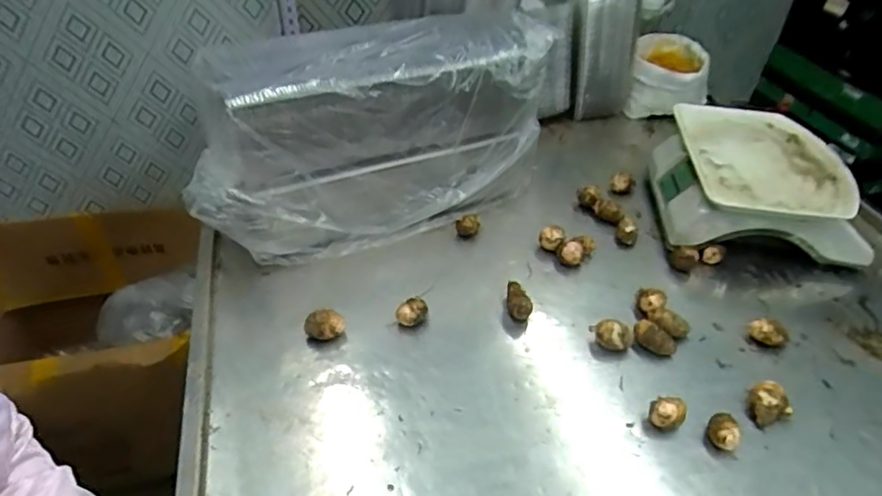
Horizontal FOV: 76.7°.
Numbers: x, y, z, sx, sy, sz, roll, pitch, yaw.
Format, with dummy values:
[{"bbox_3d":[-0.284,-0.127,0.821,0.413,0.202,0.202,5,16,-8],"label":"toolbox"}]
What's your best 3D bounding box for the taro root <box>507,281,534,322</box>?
[{"bbox_3d":[0.107,0.077,0.767,0.032,0.038,0.055,4,42,3],"label":"taro root"}]

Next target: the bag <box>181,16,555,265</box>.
[{"bbox_3d":[-0.097,-0.156,0.816,0.511,0.257,0.166,-16,45,-19],"label":"bag"}]

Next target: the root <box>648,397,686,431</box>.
[{"bbox_3d":[0.257,0.188,0.634,0.036,0.033,0.039,30,49,28],"label":"root"}]

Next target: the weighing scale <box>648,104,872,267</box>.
[{"bbox_3d":[0.503,-0.107,0.893,0.287,0.127,0.254,4,42,2],"label":"weighing scale"}]

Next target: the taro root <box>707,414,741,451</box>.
[{"bbox_3d":[0.320,0.207,0.629,0.035,0.030,0.035,1,42,-1],"label":"taro root"}]

